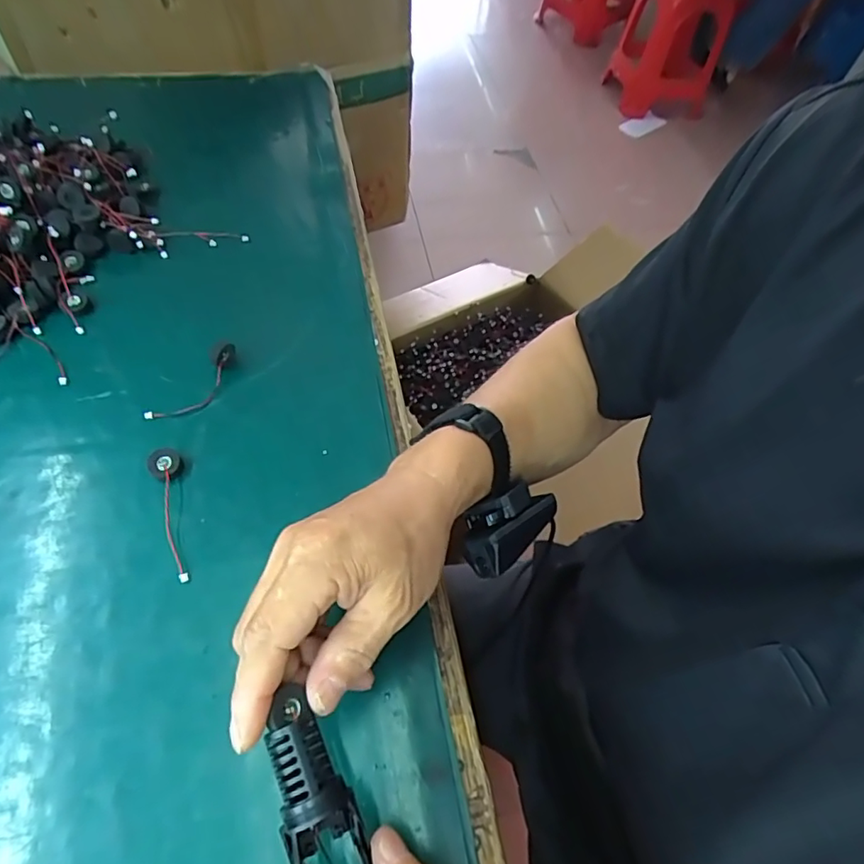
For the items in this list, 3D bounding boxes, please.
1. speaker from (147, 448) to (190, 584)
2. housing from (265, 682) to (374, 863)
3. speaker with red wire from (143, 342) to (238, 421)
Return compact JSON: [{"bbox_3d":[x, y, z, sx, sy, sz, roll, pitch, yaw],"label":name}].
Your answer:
[{"bbox_3d":[-0.167,0.051,0.346,0.020,0.011,0.091,-14,59,-14],"label":"speaker"},{"bbox_3d":[-0.041,0.177,0.230,0.029,0.028,0.129,-21,87,-17],"label":"housing"},{"bbox_3d":[-0.171,-0.033,0.398,0.025,0.014,0.081,37,61,18],"label":"speaker with red wire"}]

